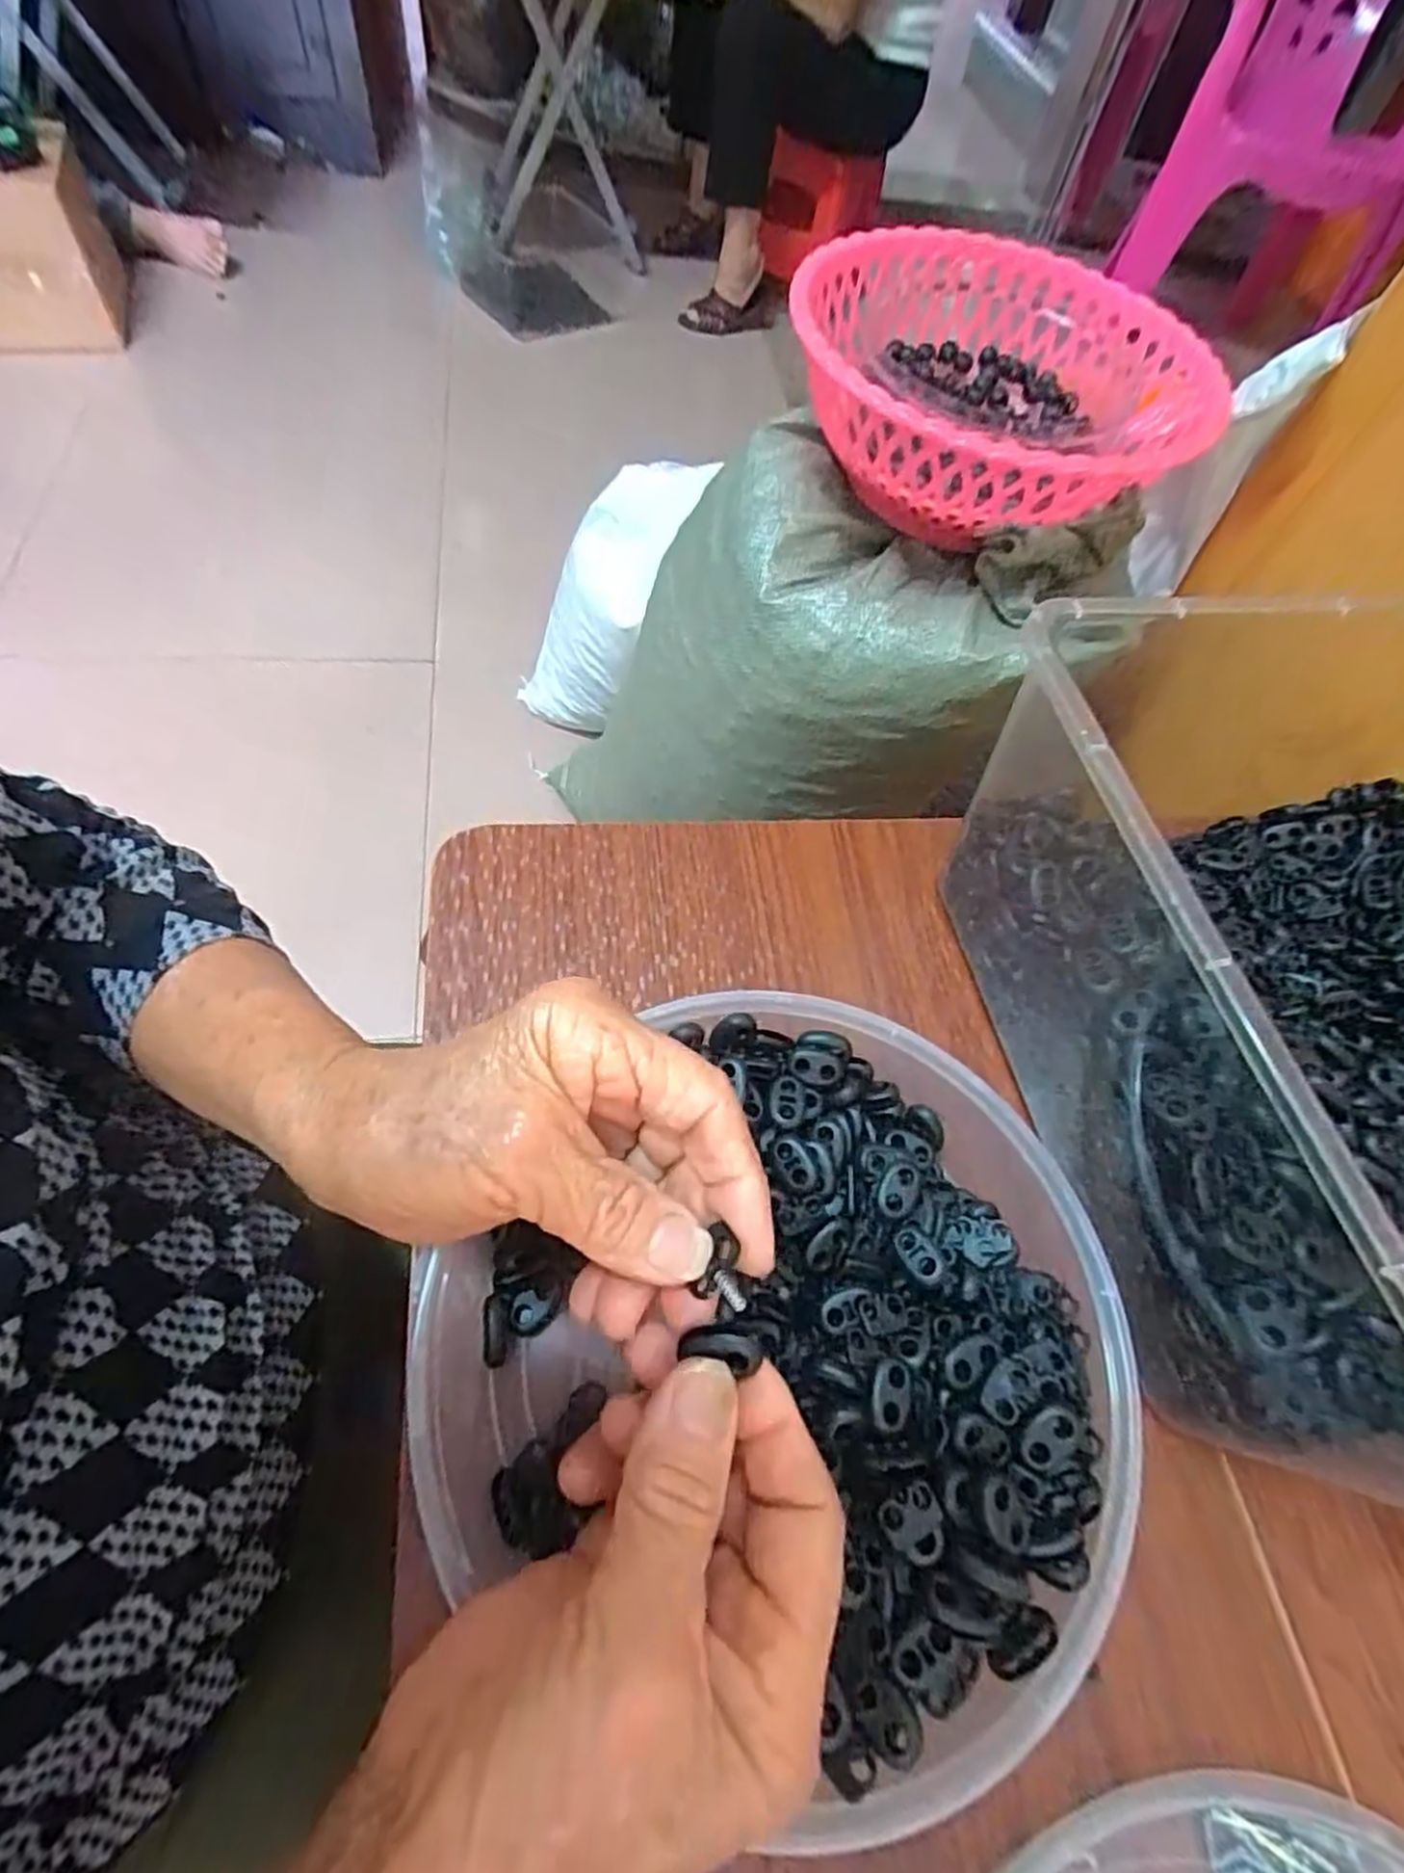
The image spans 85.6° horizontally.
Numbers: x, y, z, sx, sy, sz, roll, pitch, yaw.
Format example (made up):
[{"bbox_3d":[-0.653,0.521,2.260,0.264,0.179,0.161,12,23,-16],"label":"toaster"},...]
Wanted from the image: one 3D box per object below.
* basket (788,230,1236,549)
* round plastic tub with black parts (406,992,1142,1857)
[{"bbox_3d":[0.213,-0.397,0.555,0.296,0.093,0.291,2,60,-3],"label":"basket"},{"bbox_3d":[0.034,0.128,0.261,0.214,0.056,0.209,2,60,-3],"label":"round plastic tub with black parts"}]

